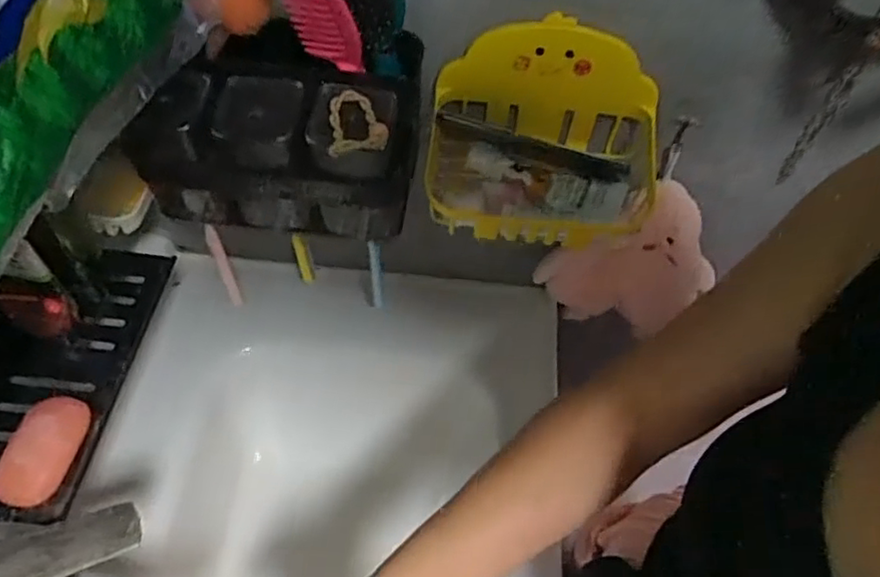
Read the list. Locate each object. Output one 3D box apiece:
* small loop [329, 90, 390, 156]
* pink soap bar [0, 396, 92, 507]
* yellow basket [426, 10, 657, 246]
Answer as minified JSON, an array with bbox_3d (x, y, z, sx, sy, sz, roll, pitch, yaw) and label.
[{"bbox_3d":[-0.059,-0.119,0.461,0.041,0.013,0.061,-2,53,-6],"label":"small loop"},{"bbox_3d":[-0.297,0.121,0.480,0.044,0.021,0.080,12,53,5],"label":"pink soap bar"},{"bbox_3d":[0.096,-0.120,0.539,0.204,0.140,0.116,4,53,-1],"label":"yellow basket"}]

